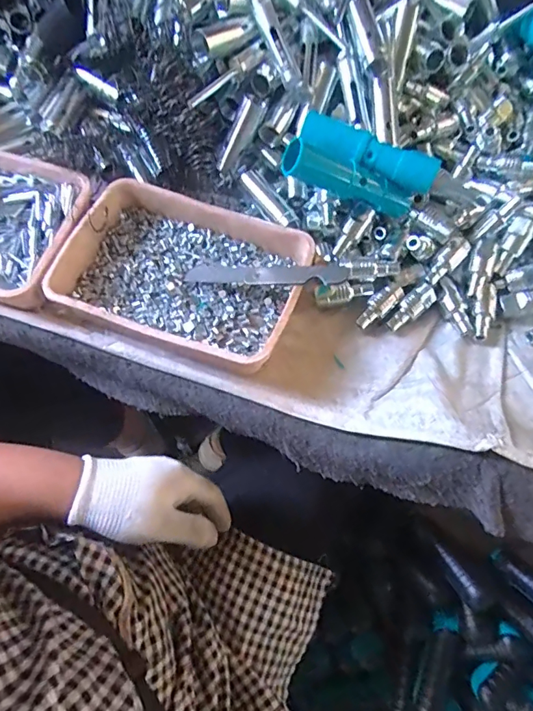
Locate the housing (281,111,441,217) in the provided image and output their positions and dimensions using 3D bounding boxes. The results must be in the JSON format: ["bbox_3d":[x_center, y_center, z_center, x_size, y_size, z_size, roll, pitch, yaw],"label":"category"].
[{"bbox_3d":[0.076,-0.164,0.396,0.126,0.055,0.068,9,67,-15],"label":"housing"}]

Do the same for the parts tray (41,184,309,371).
[{"bbox_3d":[-0.071,-0.072,0.408,0.200,0.038,0.147,21,70,8],"label":"parts tray"}]

